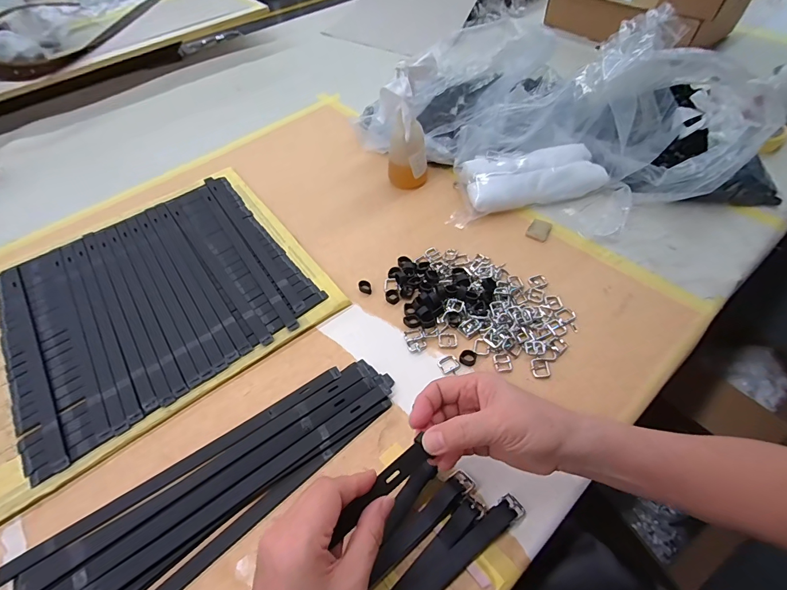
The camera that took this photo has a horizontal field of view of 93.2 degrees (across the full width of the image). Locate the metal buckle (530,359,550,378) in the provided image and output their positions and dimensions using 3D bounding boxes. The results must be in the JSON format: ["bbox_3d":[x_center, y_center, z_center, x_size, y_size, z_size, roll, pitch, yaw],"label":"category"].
[{"bbox_3d":[0.163,0.081,0.413,0.019,0.004,0.022,-2,54,1],"label":"metal buckle"}]

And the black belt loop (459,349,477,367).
[{"bbox_3d":[0.086,0.071,0.426,0.019,0.005,0.020,-1,54,2],"label":"black belt loop"}]

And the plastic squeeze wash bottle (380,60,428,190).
[{"bbox_3d":[0.021,-0.225,0.577,0.062,0.117,0.059,2,54,4],"label":"plastic squeeze wash bottle"}]

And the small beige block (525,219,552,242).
[{"bbox_3d":[0.211,-0.095,0.538,0.028,0.004,0.038,24,59,18],"label":"small beige block"}]

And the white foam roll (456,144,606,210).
[{"bbox_3d":[0.215,-0.187,0.573,0.204,0.034,0.079,-10,54,-5],"label":"white foam roll"}]

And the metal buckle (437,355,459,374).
[{"bbox_3d":[0.063,0.079,0.425,0.023,0.004,0.020,-25,57,-15],"label":"metal buckle"}]

